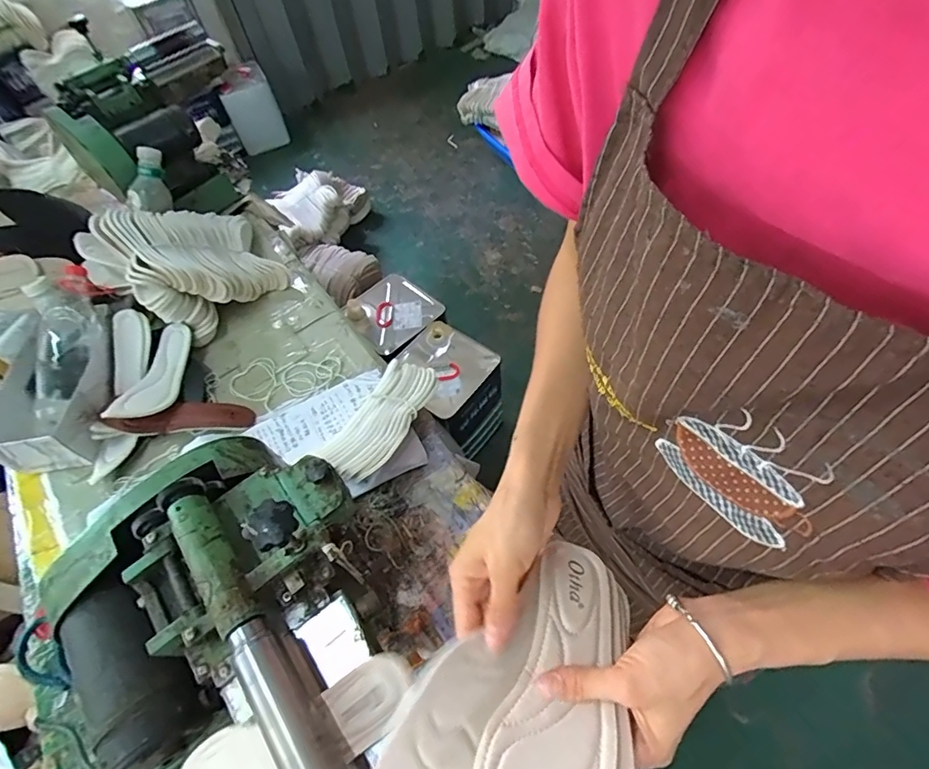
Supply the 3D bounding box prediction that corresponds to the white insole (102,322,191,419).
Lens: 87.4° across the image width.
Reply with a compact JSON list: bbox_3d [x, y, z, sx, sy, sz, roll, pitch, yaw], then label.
[{"bbox_3d":[-0.527,-0.020,0.819,0.079,0.059,0.212,-11,56,-2],"label":"white insole"}]

